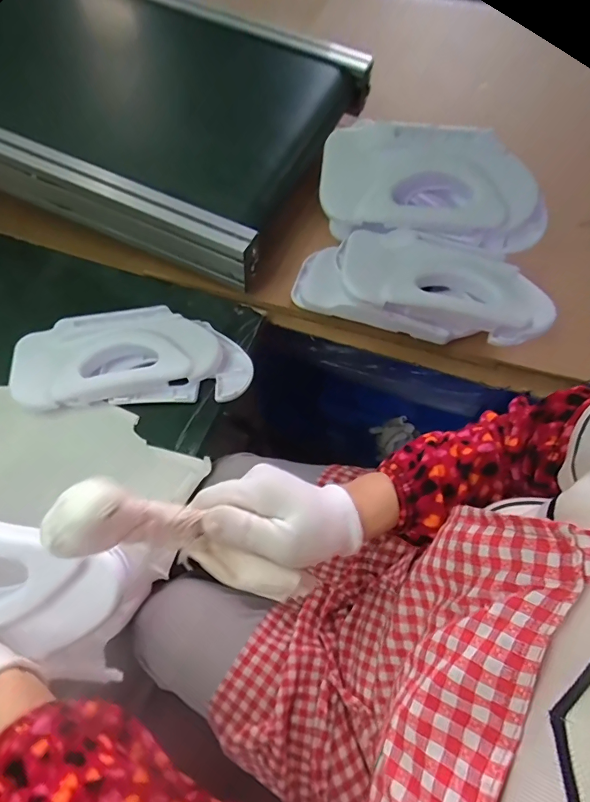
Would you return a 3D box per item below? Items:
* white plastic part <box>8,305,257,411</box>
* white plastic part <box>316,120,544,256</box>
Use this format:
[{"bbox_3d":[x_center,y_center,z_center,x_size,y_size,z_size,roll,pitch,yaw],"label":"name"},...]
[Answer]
[{"bbox_3d":[-0.208,-0.059,0.548,0.289,0.049,0.133,-5,64,0],"label":"white plastic part"},{"bbox_3d":[0.172,-0.269,0.535,0.275,0.100,0.127,9,102,4],"label":"white plastic part"}]

